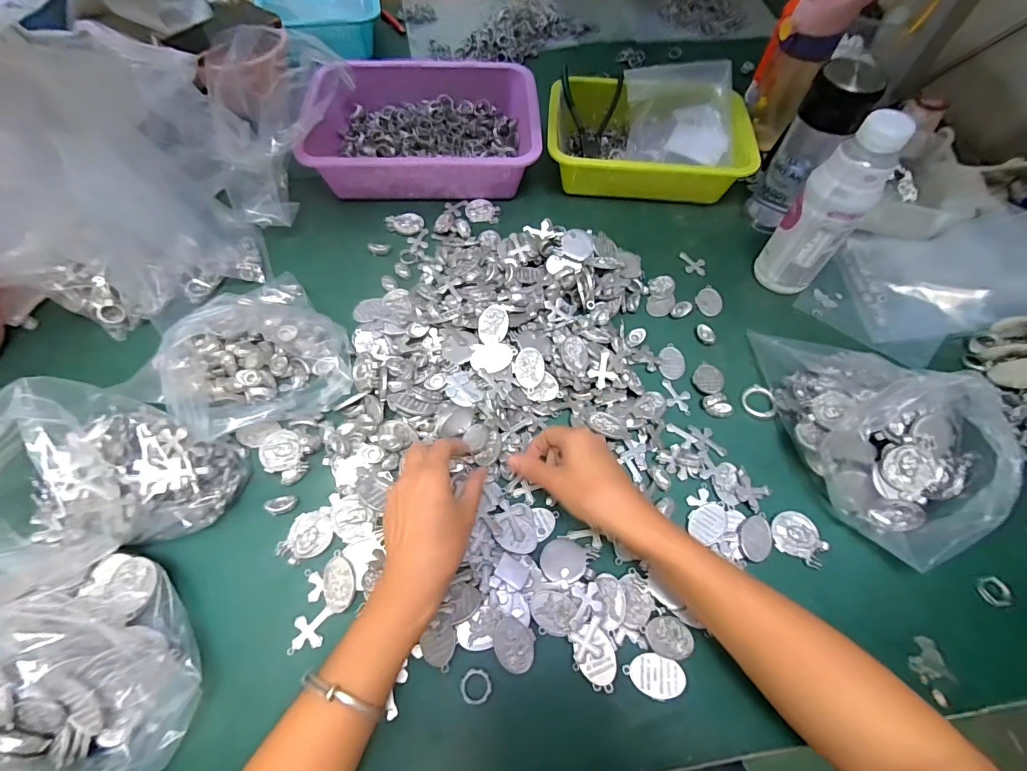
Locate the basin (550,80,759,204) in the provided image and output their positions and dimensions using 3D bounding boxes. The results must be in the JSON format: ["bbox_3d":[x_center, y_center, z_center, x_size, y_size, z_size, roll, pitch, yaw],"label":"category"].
[{"bbox_3d":[0.183,-0.344,0.633,0.265,0.084,0.169,8,61,1],"label":"basin"}]

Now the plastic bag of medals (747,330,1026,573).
[{"bbox_3d":[0.340,0.029,0.423,0.128,0.105,0.251,-6,62,-6],"label":"plastic bag of medals"}]

